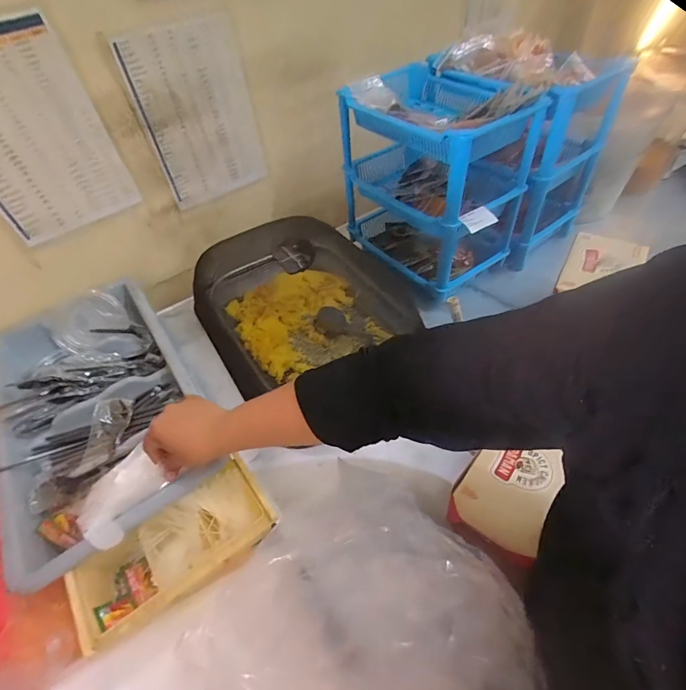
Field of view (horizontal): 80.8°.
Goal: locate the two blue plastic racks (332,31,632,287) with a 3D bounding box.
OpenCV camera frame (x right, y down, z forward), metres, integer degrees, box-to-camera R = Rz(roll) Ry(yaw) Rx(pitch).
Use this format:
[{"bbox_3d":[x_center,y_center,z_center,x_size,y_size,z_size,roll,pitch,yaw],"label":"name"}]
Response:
[{"bbox_3d":[0.262,-0.365,0.805,0.452,0.312,0.317,-31,53,-20],"label":"two blue plastic racks"}]

